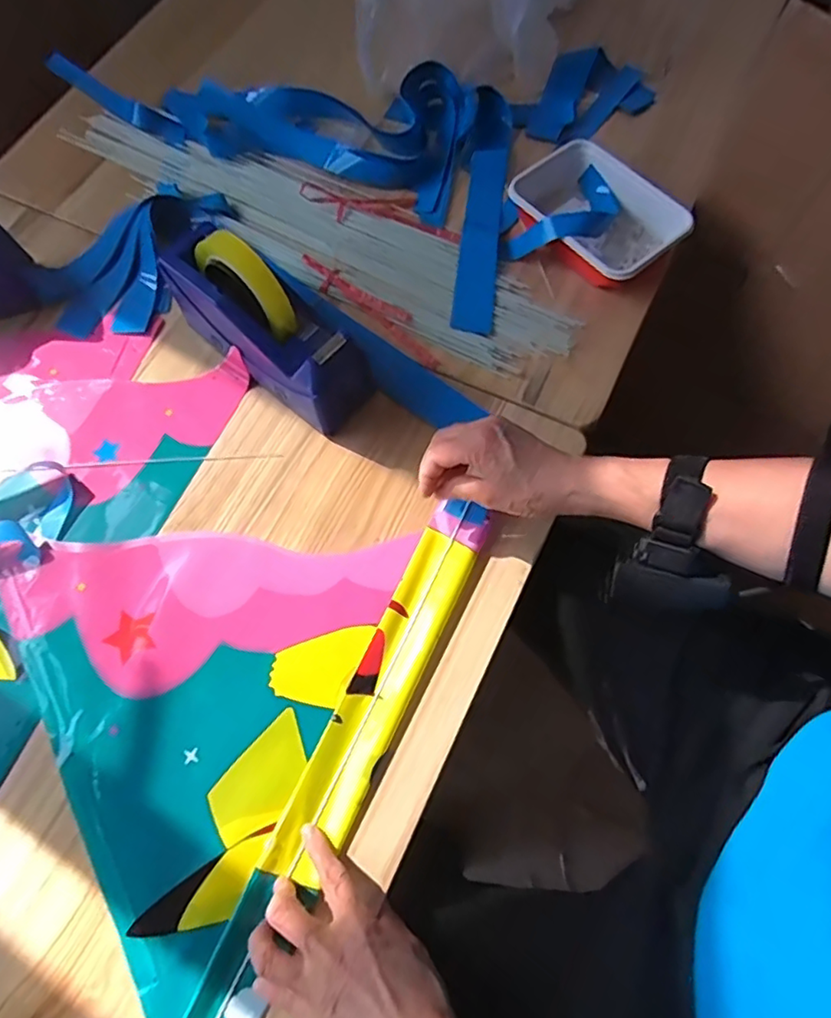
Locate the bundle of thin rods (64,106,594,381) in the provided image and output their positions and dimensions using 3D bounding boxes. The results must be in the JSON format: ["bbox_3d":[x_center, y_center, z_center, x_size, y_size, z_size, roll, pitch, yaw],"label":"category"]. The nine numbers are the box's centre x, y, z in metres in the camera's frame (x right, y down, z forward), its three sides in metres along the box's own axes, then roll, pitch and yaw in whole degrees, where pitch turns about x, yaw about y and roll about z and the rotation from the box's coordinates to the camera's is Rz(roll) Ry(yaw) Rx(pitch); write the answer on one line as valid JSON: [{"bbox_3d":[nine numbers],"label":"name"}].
[{"bbox_3d":[-0.119,-0.323,0.663,0.622,0.017,0.139,35,74,14],"label":"bundle of thin rods"}]

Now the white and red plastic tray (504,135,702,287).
[{"bbox_3d":[0.184,-0.305,0.623,0.120,0.044,0.180,-34,71,-10],"label":"white and red plastic tray"}]

